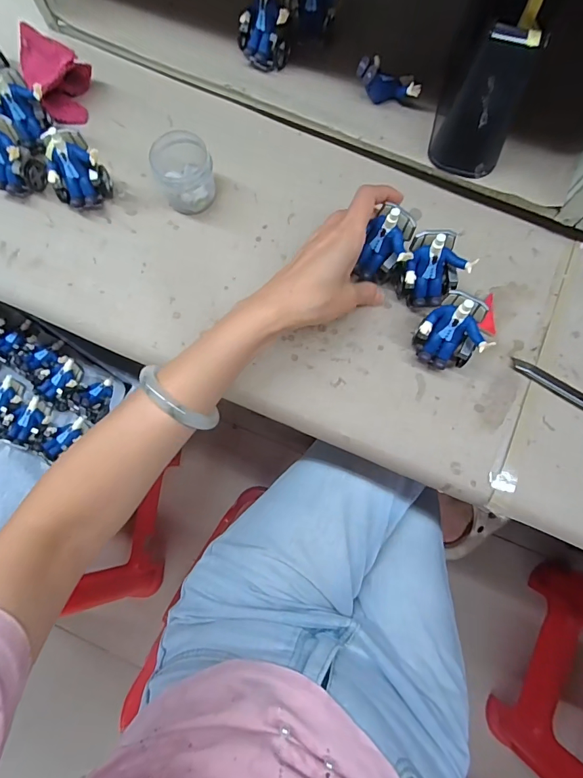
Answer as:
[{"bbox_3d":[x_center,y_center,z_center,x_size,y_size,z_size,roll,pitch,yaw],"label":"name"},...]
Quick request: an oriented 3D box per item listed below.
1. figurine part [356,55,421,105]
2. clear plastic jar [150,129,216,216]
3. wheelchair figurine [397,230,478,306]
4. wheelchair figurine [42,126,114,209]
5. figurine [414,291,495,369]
[{"bbox_3d":[0.090,-0.288,0.380,0.058,0.036,0.025,6,78,3],"label":"figurine part"},{"bbox_3d":[-0.096,-0.194,0.377,0.052,0.050,0.043,-25,78,-4],"label":"clear plastic jar"},{"bbox_3d":[0.120,-0.098,0.345,0.049,0.066,0.046,15,78,5],"label":"wheelchair figurine"},{"bbox_3d":[-0.195,-0.196,0.372,0.038,0.061,0.048,42,82,9],"label":"wheelchair figurine"},{"bbox_3d":[0.128,-0.043,0.329,0.048,0.063,0.046,28,80,7],"label":"figurine"}]

